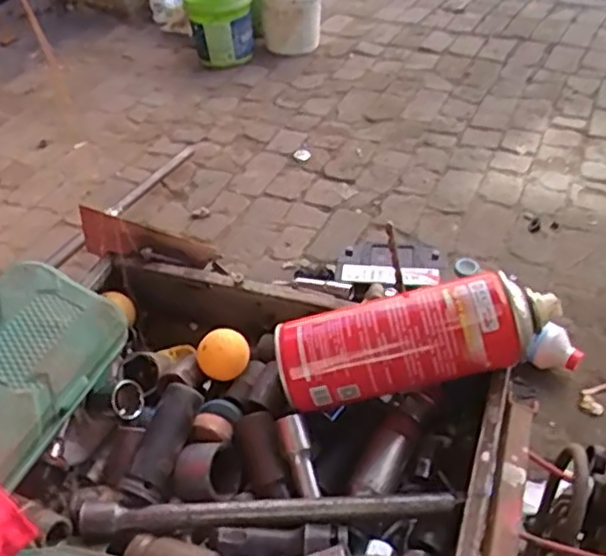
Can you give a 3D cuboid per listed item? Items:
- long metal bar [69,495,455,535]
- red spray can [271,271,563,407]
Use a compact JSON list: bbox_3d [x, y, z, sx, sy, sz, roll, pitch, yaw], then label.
[{"bbox_3d":[-0.024,0.144,0.413,0.239,0.016,0.023,-3,42,3],"label":"long metal bar"},{"bbox_3d":[0.076,0.041,0.444,0.187,0.051,0.059,-15,40,12],"label":"red spray can"}]

